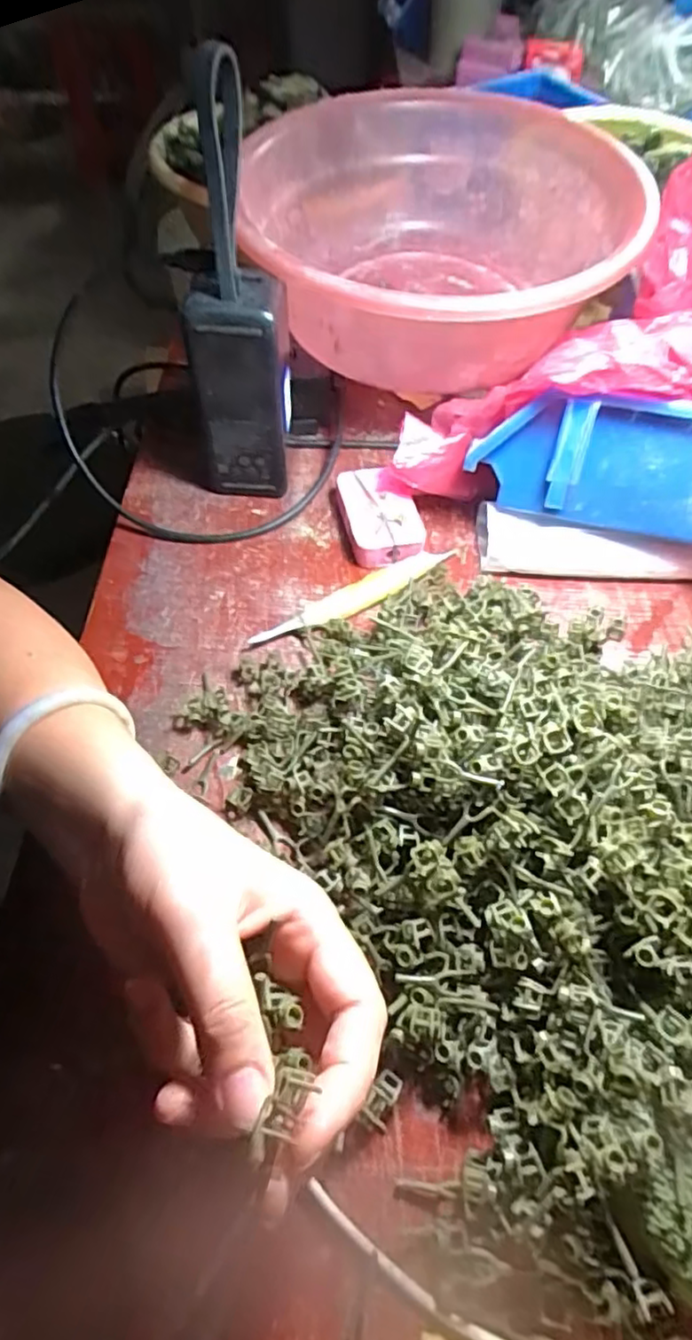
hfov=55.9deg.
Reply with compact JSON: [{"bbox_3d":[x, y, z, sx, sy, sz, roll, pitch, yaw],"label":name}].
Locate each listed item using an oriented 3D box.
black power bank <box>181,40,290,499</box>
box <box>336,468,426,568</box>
[{"bbox_3d":[-0.064,-0.190,0.366,0.059,0.222,0.046,-7,58,-3],"label":"black power bank"},{"bbox_3d":[0.021,-0.102,0.434,0.046,0.019,0.074,-11,58,-6],"label":"box"}]

